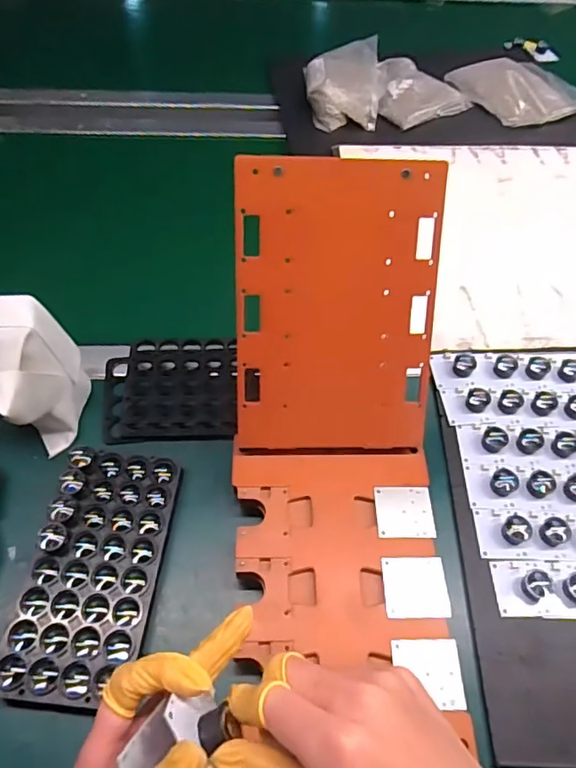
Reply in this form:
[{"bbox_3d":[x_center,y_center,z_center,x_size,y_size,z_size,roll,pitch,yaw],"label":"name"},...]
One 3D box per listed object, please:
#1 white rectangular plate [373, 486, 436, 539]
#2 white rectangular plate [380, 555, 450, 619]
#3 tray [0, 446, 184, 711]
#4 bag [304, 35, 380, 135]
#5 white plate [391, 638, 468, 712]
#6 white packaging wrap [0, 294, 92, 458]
[{"bbox_3d":[0.098,0.107,0.450,0.048,0.004,0.044,1,57,-2],"label":"white rectangular plate"},{"bbox_3d":[0.099,0.157,0.415,0.049,0.004,0.045,0,56,-3],"label":"white rectangular plate"},{"bbox_3d":[-0.153,0.145,0.429,0.098,0.034,0.191,6,56,1],"label":"tray"},{"bbox_3d":[0.084,-0.471,0.839,0.108,0.054,0.176,4,56,0],"label":"bag"},{"bbox_3d":[0.100,0.206,0.381,0.048,0.004,0.045,2,56,-2],"label":"white plate"},{"bbox_3d":[-0.228,-0.010,0.473,0.070,0.112,0.099,19,57,10],"label":"white packaging wrap"}]

